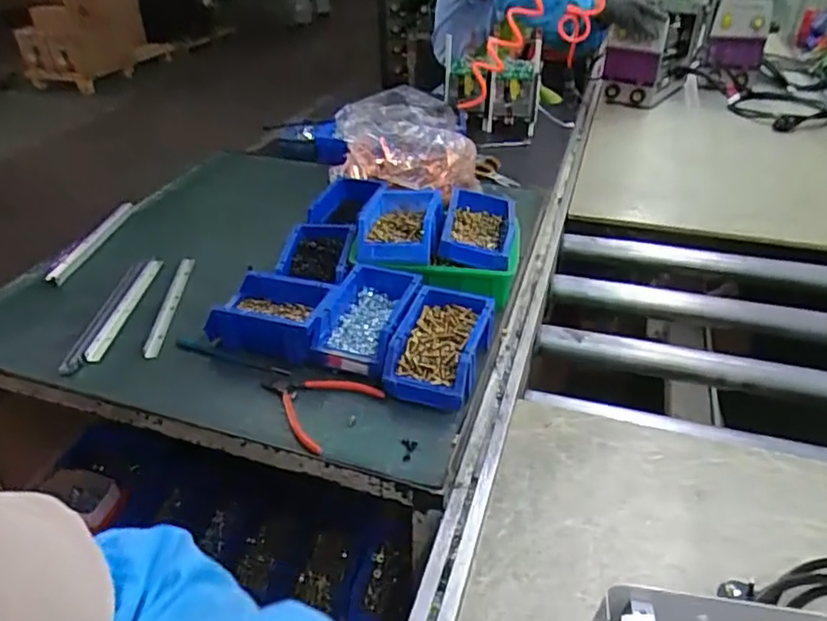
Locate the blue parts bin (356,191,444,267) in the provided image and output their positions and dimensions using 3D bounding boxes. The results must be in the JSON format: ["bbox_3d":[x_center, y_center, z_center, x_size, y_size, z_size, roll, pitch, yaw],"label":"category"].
[{"bbox_3d":[-0.021,-0.136,0.921,0.124,0.048,0.162,1,36,4],"label":"blue parts bin"}]

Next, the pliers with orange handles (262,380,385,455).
[{"bbox_3d":[-0.126,0.109,0.744,0.135,0.013,0.115,23,43,31],"label":"pliers with orange handles"}]

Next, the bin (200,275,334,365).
[{"bbox_3d":[-0.195,0.010,0.832,0.163,0.072,0.105,9,37,15],"label":"bin"}]

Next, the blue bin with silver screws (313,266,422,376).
[{"bbox_3d":[-0.061,0.014,0.825,0.107,0.067,0.167,8,37,13],"label":"blue bin with silver screws"}]

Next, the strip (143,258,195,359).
[{"bbox_3d":[-0.370,-0.014,0.922,0.023,0.019,0.255,-5,36,-4],"label":"strip"}]

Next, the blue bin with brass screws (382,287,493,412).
[{"bbox_3d":[0.035,0.042,0.772,0.106,0.063,0.164,9,37,15],"label":"blue bin with brass screws"}]

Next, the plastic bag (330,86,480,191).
[{"bbox_3d":[-0.027,-0.338,1.178,0.276,0.142,0.264,-5,36,-4],"label":"plastic bag"}]

